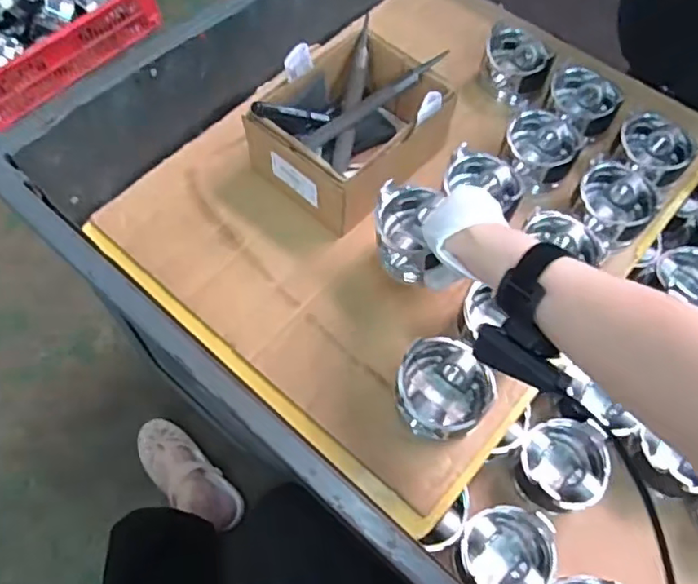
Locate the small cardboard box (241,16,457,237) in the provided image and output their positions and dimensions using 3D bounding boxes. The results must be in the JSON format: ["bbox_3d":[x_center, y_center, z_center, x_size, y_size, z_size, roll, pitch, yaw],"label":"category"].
[{"bbox_3d":[0.006,-0.188,0.672,0.156,0.093,0.198,37,67,17],"label":"small cardboard box"}]

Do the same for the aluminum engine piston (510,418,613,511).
[{"bbox_3d":[0.216,0.178,0.600,0.090,0.049,0.087,-7,62,-5],"label":"aluminum engine piston"}]

